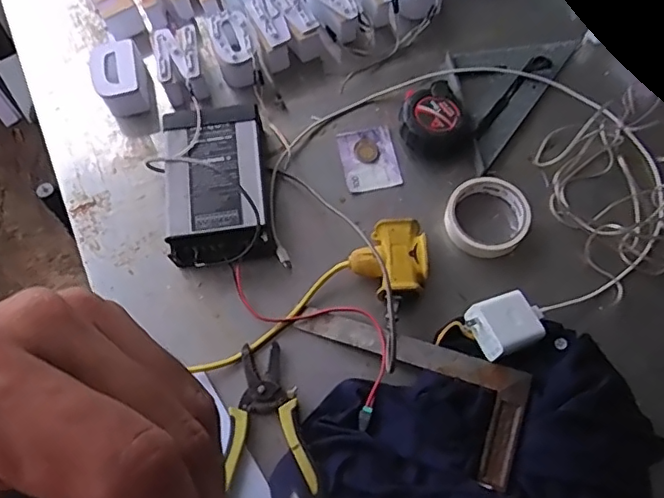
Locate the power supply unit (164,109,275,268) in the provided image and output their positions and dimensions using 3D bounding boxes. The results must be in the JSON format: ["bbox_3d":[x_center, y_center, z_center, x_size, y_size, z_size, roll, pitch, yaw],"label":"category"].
[{"bbox_3d":[-0.130,-0.074,0.635,0.112,0.046,0.186,-8,69,-1],"label":"power supply unit"}]

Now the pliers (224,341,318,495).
[{"bbox_3d":[-0.070,0.168,0.553,0.078,0.015,0.144,-14,69,-3],"label":"pliers"}]

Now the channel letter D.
[{"bbox_3d":[-0.266,-0.215,0.699,0.058,0.049,0.087,-15,69,-3],"label":"channel letter D"}]

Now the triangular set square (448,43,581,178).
[{"bbox_3d":[0.201,-0.210,0.705,0.123,0.013,0.233,34,69,12],"label":"triangular set square"}]

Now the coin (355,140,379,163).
[{"bbox_3d":[0.042,-0.119,0.678,0.027,0.004,0.030,-21,69,-6],"label":"coin"}]

